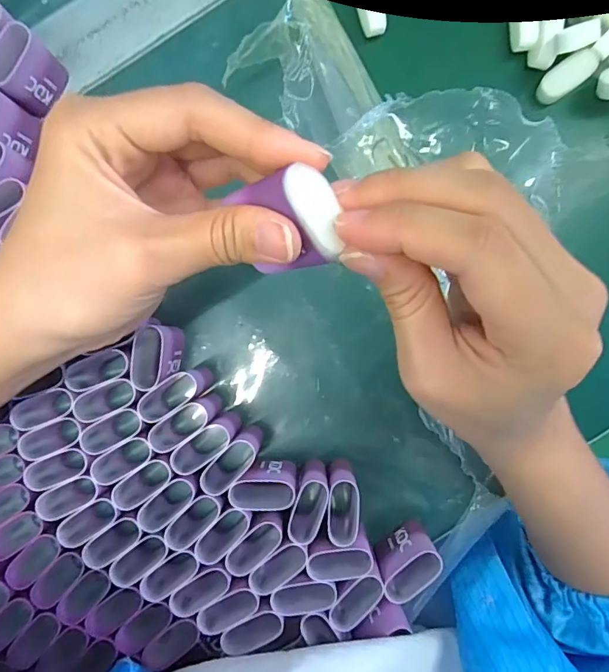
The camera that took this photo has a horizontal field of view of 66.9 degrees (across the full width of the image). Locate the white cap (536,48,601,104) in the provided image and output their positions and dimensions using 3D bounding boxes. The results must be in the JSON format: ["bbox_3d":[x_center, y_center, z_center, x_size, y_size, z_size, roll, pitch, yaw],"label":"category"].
[{"bbox_3d":[0.153,-0.152,0.269,0.035,0.007,0.015,-36,88,16],"label":"white cap"}]

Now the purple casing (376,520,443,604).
[{"bbox_3d":[0.057,0.125,0.258,0.034,0.038,0.020,-40,88,-1],"label":"purple casing"}]

